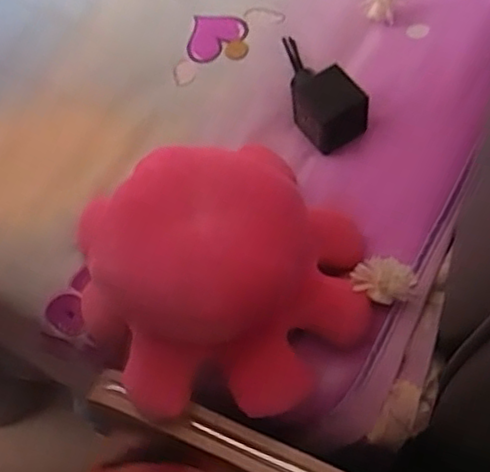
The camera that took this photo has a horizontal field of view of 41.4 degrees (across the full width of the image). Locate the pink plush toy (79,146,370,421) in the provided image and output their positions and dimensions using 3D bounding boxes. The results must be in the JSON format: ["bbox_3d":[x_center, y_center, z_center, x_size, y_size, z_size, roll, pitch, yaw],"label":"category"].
[{"bbox_3d":[-0.011,0.032,0.406,0.179,0.116,0.136,2,64,2],"label":"pink plush toy"}]

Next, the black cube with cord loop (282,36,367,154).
[{"bbox_3d":[0.052,-0.126,0.535,0.045,0.046,0.117,-26,65,-13],"label":"black cube with cord loop"}]

